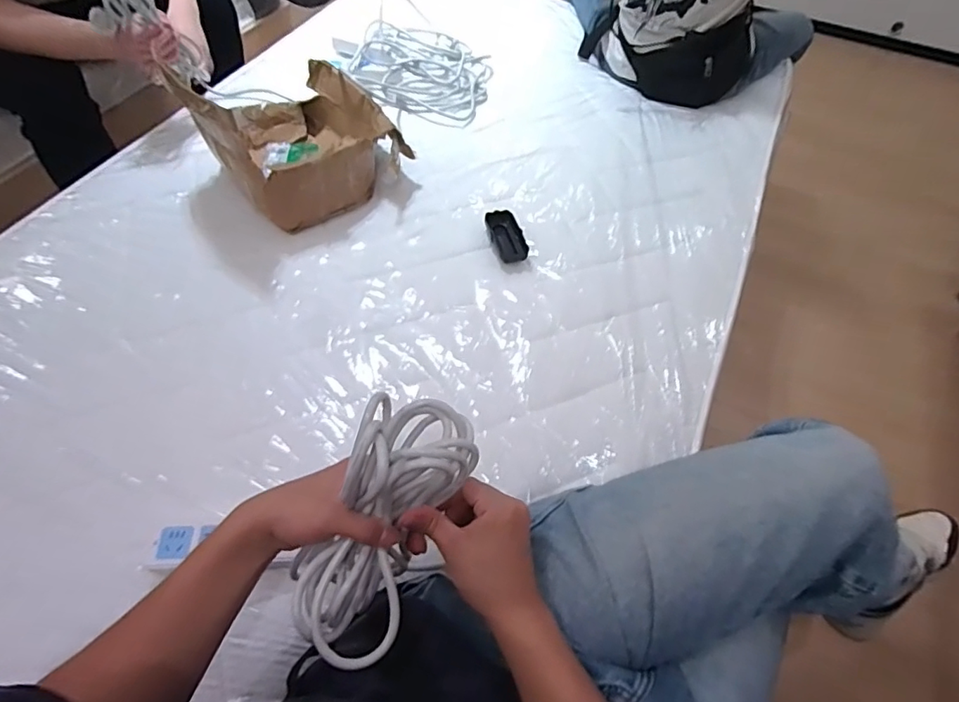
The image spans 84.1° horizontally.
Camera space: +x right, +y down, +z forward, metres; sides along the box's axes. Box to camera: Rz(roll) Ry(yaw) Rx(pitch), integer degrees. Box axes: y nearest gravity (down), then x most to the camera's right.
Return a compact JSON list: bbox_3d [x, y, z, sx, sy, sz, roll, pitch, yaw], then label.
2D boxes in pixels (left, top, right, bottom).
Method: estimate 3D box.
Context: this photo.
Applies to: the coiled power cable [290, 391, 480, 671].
[{"bbox_3d":[-0.079,0.142,0.433,0.086,0.103,0.212,24,84,12],"label":"coiled power cable"}]

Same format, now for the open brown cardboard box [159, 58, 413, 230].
[{"bbox_3d":[-0.323,-0.388,0.902,0.287,0.203,0.296,40,62,21],"label":"open brown cardboard box"}]

